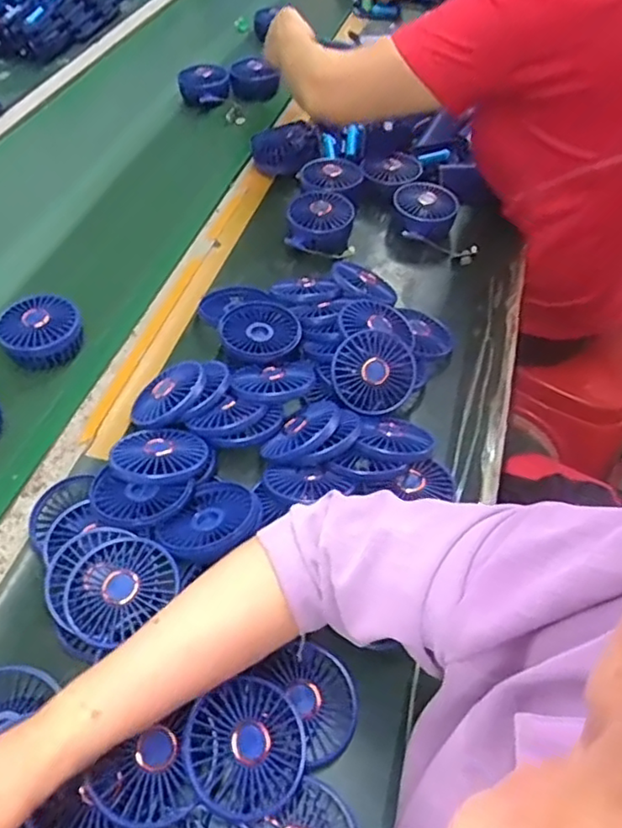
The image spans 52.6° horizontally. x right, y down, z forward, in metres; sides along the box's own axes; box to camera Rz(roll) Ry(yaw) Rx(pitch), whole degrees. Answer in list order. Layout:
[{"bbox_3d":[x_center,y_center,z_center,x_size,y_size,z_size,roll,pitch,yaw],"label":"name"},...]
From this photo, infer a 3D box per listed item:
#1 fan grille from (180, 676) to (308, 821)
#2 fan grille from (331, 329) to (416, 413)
[{"bbox_3d":[-0.044,0.231,0.437,0.091,0.008,0.084,16,59,-28],"label":"fan grille"},{"bbox_3d":[0.069,-0.045,0.668,0.090,0.020,0.088,-2,98,-10],"label":"fan grille"}]

